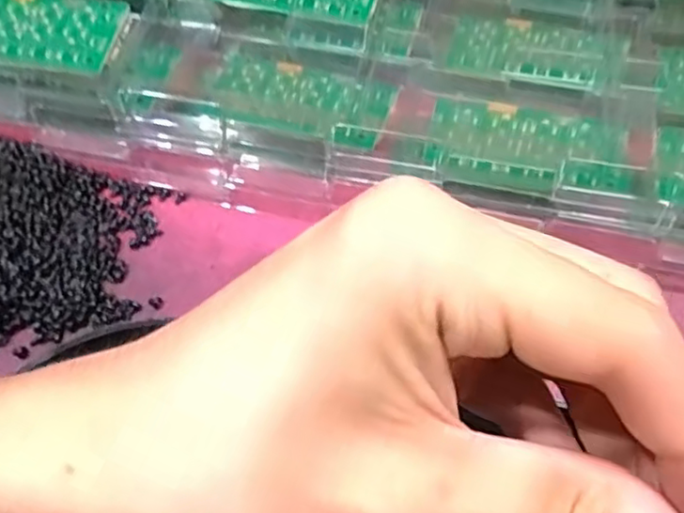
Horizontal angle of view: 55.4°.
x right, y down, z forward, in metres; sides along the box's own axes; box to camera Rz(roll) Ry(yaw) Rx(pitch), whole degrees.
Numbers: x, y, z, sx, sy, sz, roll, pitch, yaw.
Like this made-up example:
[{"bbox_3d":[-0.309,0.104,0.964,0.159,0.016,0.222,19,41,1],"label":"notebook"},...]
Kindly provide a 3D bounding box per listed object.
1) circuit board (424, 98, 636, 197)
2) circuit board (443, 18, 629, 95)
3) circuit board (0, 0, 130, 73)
[{"bbox_3d":[0.090,-0.052,0.316,0.094,0.009,0.048,10,58,5],"label":"circuit board"},{"bbox_3d":[0.106,-0.112,0.356,0.089,0.012,0.050,16,58,8],"label":"circuit board"},{"bbox_3d":[-0.158,-0.118,0.337,0.089,0.011,0.045,9,58,4],"label":"circuit board"}]

